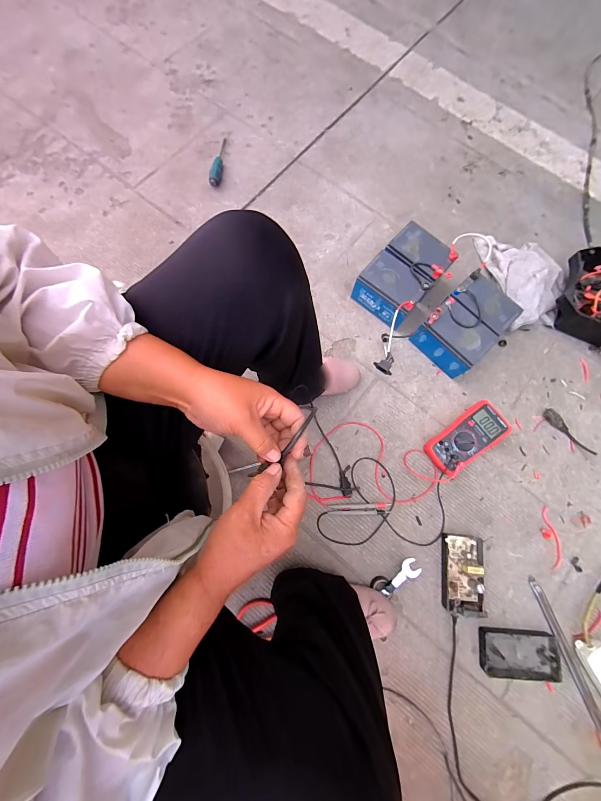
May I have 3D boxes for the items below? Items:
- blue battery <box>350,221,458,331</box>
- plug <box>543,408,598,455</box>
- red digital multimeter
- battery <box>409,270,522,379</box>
[{"bbox_3d":[0.261,-0.314,0.779,0.154,0.101,0.220,42,79,8],"label":"blue battery"},{"bbox_3d":[0.651,0.081,0.737,0.026,0.023,0.140,-36,81,-9],"label":"plug"},{"bbox_3d":[0.387,0.089,0.712,0.191,0.053,0.094,-35,80,-9],"label":"red digital multimeter"},{"bbox_3d":[0.403,-0.182,0.751,0.149,0.105,0.206,43,79,8],"label":"battery"}]

